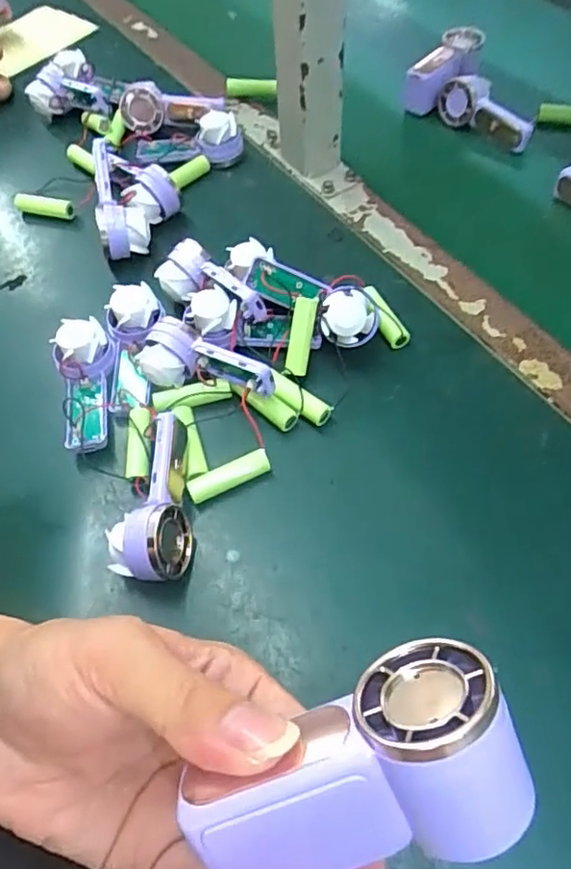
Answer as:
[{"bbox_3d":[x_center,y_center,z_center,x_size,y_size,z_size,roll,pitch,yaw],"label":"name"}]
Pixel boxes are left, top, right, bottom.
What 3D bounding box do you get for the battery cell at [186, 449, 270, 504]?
[{"bbox_3d":[-0.034,0.026,0.361,0.050,0.015,0.015,-24,61,-9],"label":"battery cell"}]

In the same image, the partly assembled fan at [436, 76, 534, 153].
[{"bbox_3d":[0.176,-0.284,0.528,0.028,0.036,0.087,-36,64,-19],"label":"partly assembled fan"}]

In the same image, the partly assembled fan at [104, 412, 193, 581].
[{"bbox_3d":[-0.074,0.037,0.339,0.040,0.036,0.092,-7,58,-3],"label":"partly assembled fan"}]

